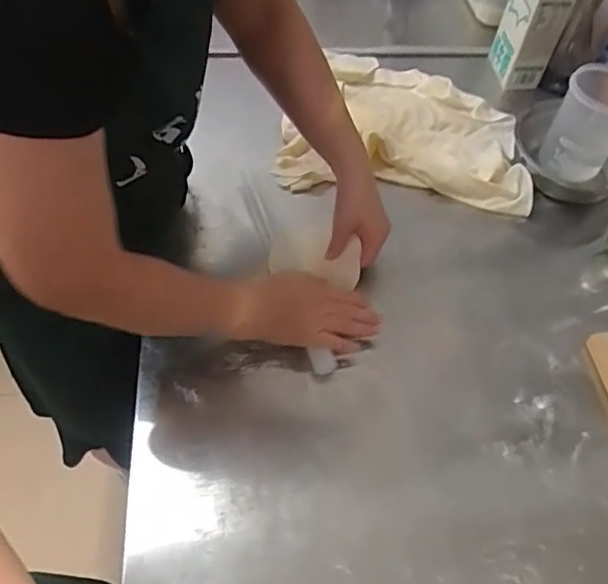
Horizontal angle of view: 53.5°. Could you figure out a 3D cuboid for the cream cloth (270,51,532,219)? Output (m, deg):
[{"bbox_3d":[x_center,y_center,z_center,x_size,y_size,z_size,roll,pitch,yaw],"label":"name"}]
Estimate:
[{"bbox_3d":[0.151,-0.261,0.911,0.352,0.029,0.294,7,56,2],"label":"cream cloth"}]

